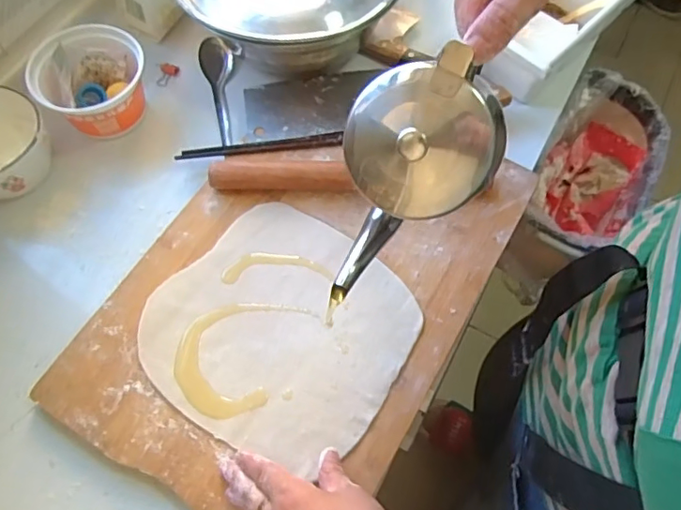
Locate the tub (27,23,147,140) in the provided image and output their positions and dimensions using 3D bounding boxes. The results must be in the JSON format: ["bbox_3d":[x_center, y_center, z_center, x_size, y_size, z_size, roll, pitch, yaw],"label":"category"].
[{"bbox_3d":[-0.261,-0.181,0.572,0.113,0.079,0.092,-33,70,-14],"label":"tub"}]

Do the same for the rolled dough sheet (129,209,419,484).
[{"bbox_3d":[-0.053,0.065,0.488,0.217,0.010,0.211,32,69,13],"label":"rolled dough sheet"}]

